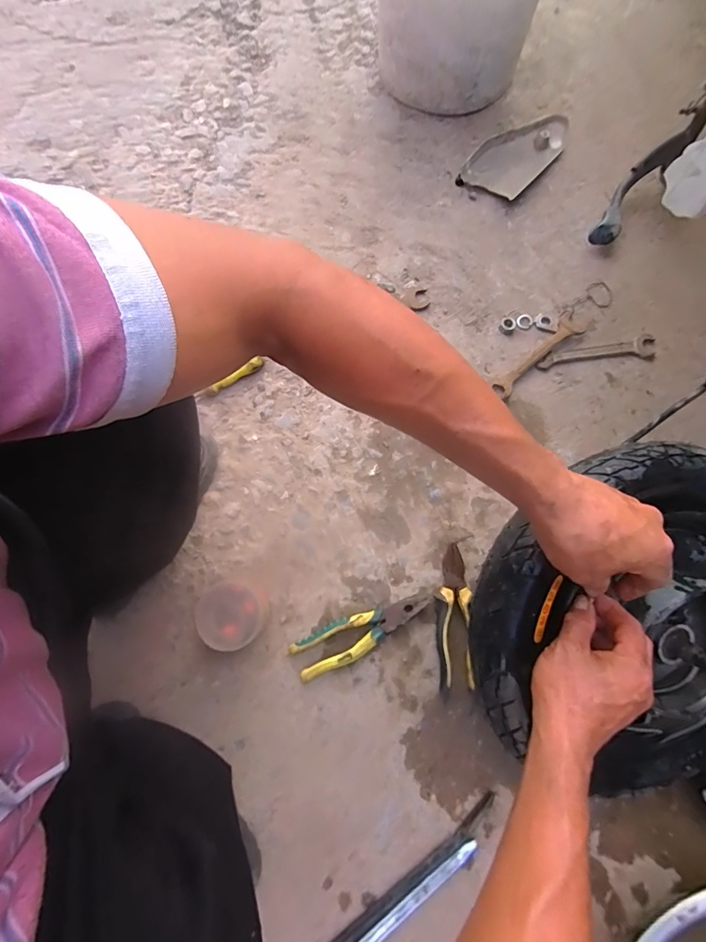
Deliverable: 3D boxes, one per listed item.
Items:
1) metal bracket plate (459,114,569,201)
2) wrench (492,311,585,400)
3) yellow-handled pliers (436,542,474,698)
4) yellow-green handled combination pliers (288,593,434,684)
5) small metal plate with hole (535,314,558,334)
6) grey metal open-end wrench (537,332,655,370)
[{"bbox_3d":[0.297,-0.576,0.772,0.117,0.029,0.208,41,80,11],"label":"metal bracket plate"},{"bbox_3d":[0.295,-0.183,0.668,0.042,0.007,0.182,44,80,12],"label":"wrench"},{"bbox_3d":[0.138,0.198,0.577,0.044,0.020,0.186,-1,75,1],"label":"yellow-handled pliers"},{"bbox_3d":[0.015,0.215,0.575,0.199,0.022,0.056,-27,76,-6],"label":"yellow-green handled combination pliers"},{"bbox_3d":[0.317,-0.242,0.693,0.039,0.008,0.029,32,78,10],"label":"small metal plate with hole"},{"bbox_3d":[0.388,-0.184,0.670,0.190,0.006,0.034,-12,75,-2],"label":"grey metal open-end wrench"}]

